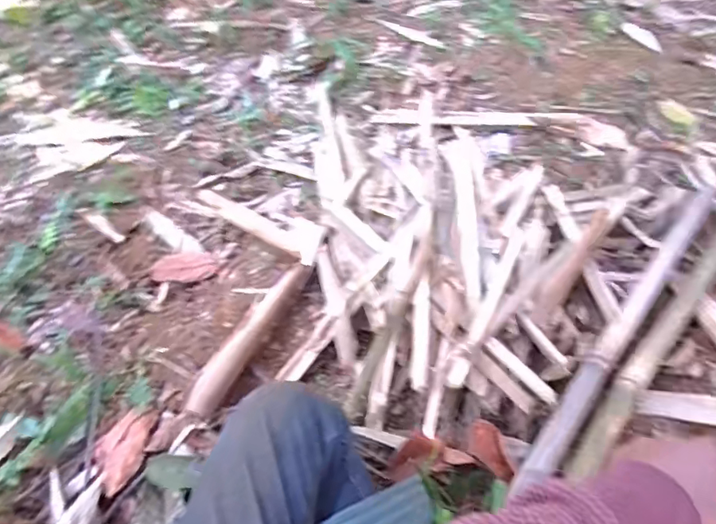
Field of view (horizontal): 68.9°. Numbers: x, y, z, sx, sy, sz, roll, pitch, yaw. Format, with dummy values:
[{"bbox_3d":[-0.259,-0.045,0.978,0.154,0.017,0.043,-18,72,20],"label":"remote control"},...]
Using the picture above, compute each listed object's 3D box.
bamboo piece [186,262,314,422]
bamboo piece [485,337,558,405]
[{"bbox_3d":[-0.141,0.095,0.691,0.043,0.045,0.256,20,53,14],"label":"bamboo piece"},{"bbox_3d":[0.189,0.125,0.605,0.017,0.013,0.096,-34,57,-24],"label":"bamboo piece"}]

